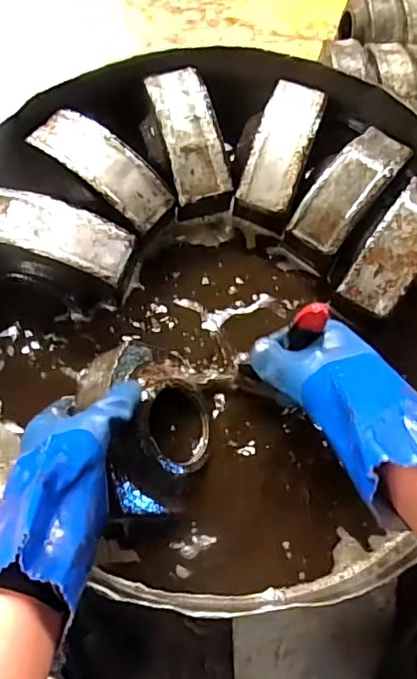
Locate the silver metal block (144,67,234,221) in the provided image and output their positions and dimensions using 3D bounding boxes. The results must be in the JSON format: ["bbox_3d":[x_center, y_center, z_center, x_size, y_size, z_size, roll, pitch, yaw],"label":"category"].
[{"bbox_3d":[-0.023,-0.224,0.607,0.063,0.058,0.165,-14,83,-7],"label":"silver metal block"}]

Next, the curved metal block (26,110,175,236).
[{"bbox_3d":[-0.113,-0.182,0.578,0.163,0.038,0.062,38,72,9],"label":"curved metal block"}]

